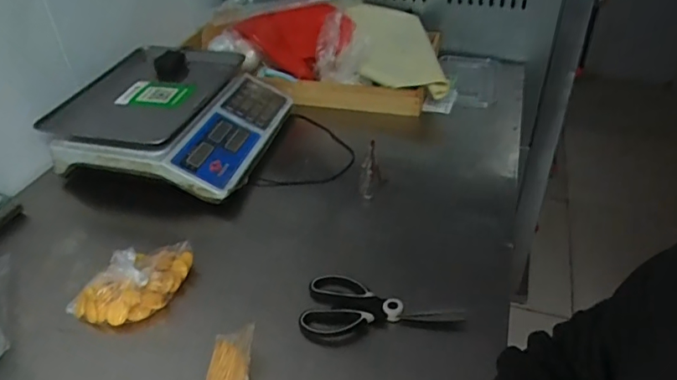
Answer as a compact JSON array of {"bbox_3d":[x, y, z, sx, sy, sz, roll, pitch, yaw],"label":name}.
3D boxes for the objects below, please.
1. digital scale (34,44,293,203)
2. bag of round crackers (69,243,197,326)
[{"bbox_3d":[-0.293,-0.144,0.903,0.352,0.100,0.328,10,38,15],"label":"digital scale"},{"bbox_3d":[-0.259,0.123,0.649,0.158,0.062,0.086,-27,43,-30],"label":"bag of round crackers"}]

